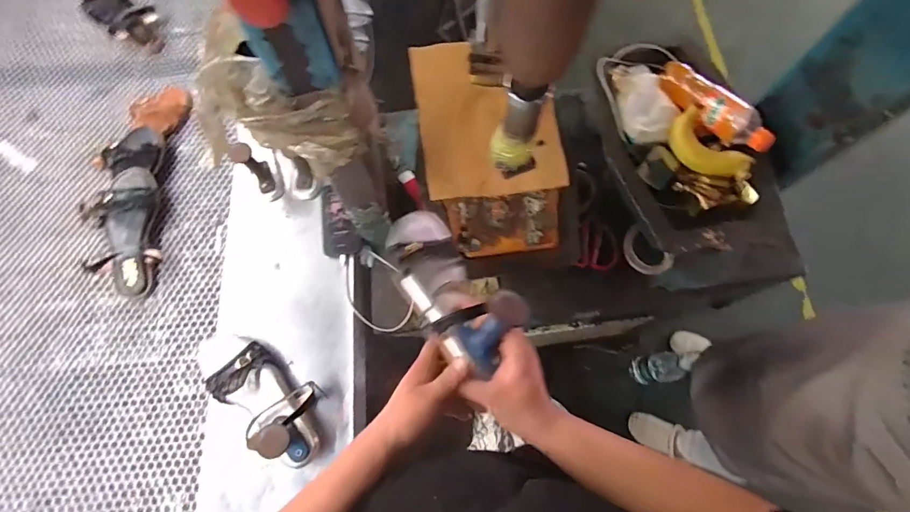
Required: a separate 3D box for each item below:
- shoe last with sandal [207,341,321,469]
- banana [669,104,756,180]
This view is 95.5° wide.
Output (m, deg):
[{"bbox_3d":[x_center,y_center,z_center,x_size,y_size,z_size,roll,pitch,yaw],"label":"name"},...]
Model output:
[{"bbox_3d":[-0.298,0.227,0.646,0.209,0.097,0.113,32,74,10],"label":"shoe last with sandal"},{"bbox_3d":[0.433,-0.179,0.715,0.065,0.051,0.147,-40,75,-13],"label":"banana"}]

